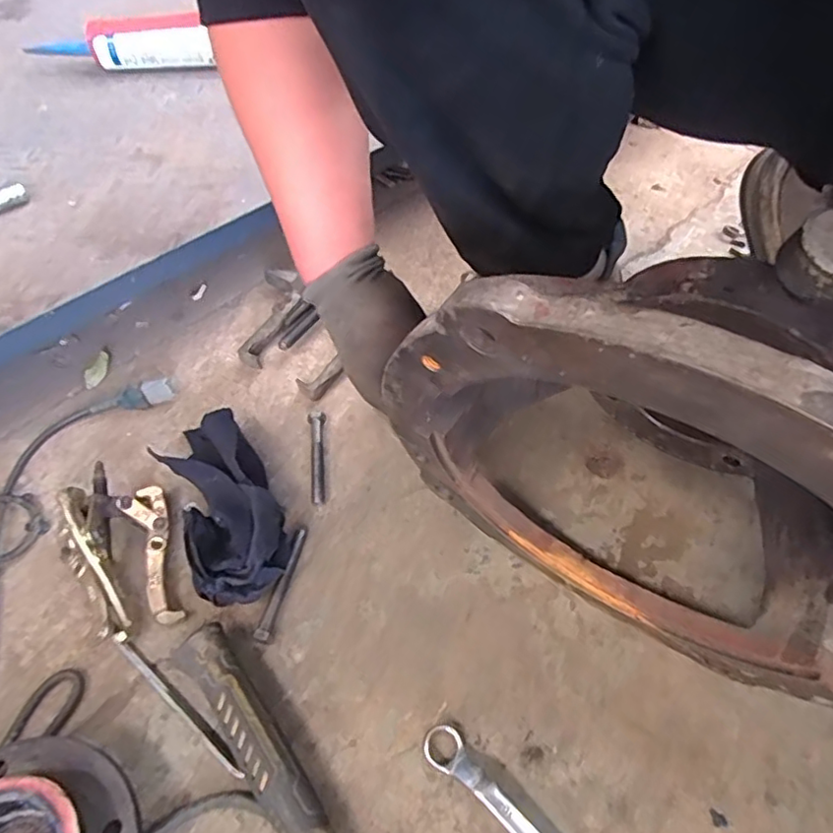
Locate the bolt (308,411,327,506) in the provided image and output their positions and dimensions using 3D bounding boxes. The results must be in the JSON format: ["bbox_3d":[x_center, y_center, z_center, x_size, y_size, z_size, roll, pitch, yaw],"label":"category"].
[{"bbox_3d":[-0.096,0.037,0.563,0.015,0.014,0.100,-4,55,-2],"label":"bolt"}]

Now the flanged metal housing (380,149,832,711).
[{"bbox_3d":[0.151,0.028,0.347,0.305,0.304,0.151,30,60,20],"label":"flanged metal housing"}]

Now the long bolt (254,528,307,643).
[{"bbox_3d":[-0.112,0.137,0.490,0.013,0.017,0.098,10,55,8],"label":"long bolt"}]

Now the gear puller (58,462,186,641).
[{"bbox_3d":[-0.248,0.104,0.479,0.087,0.069,0.148,-23,58,-16],"label":"gear puller"}]

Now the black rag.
[{"bbox_3d":[-0.171,0.067,0.514,0.083,0.054,0.191,-24,58,-16],"label":"black rag"}]

